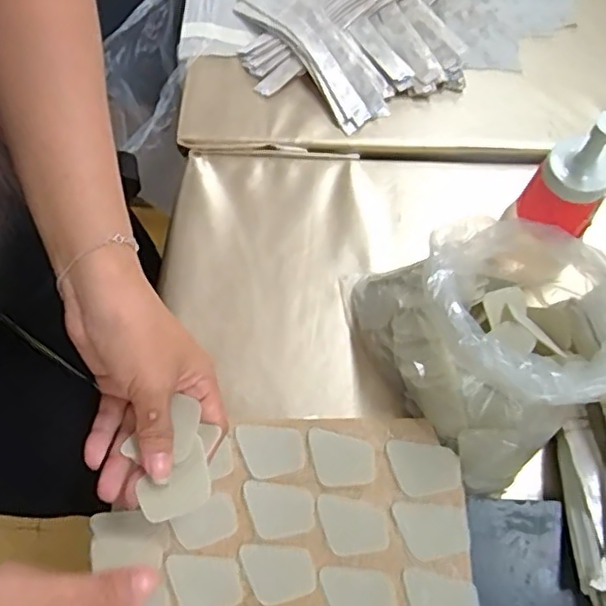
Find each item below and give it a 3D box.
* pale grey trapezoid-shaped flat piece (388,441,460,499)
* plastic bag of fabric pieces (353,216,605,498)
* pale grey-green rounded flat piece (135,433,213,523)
[{"bbox_3d":[0.084,0.117,0.428,0.049,0.007,0.035,6,67,4],"label":"pale grey trapezoid-shaped flat piece"},{"bbox_3d":[0.140,0.013,0.423,0.153,0.100,0.179,-28,69,-10],"label":"plastic bag of fabric pieces"},{"bbox_3d":[-0.075,0.105,0.356,0.043,0.008,0.035,-25,69,-9],"label":"pale grey-green rounded flat piece"}]

